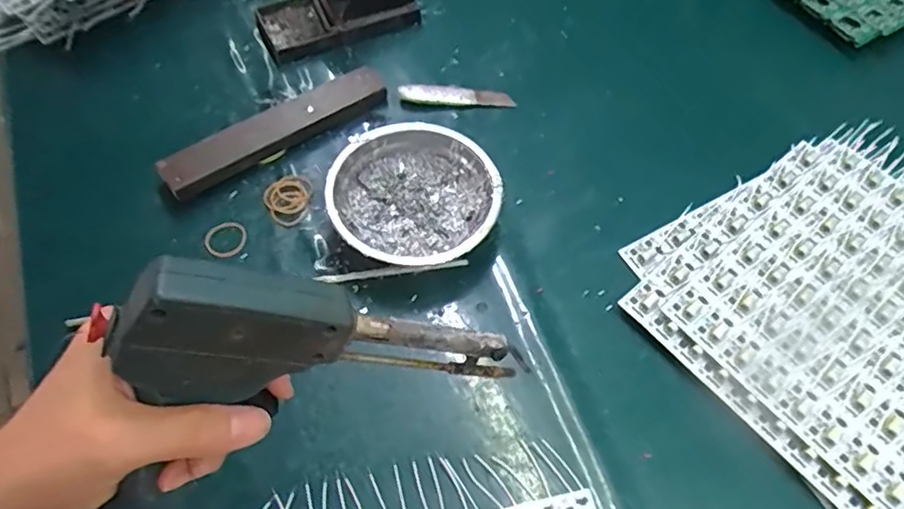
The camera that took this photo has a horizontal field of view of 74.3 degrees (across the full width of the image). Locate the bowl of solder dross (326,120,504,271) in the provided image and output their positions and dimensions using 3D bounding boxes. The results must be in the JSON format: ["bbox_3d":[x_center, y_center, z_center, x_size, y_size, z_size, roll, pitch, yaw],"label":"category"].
[{"bbox_3d":[-0.028,-0.041,0.462,0.125,0.047,0.126,1,60,-2],"label":"bowl of solder dross"}]

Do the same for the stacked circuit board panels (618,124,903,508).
[{"bbox_3d":[0.335,0.058,0.426,0.289,0.029,0.309,-37,68,-20],"label":"stacked circuit board panels"}]

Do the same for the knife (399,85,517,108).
[{"bbox_3d":[0.005,-0.144,0.544,0.104,0.017,0.021,-2,61,-3],"label":"knife"}]

